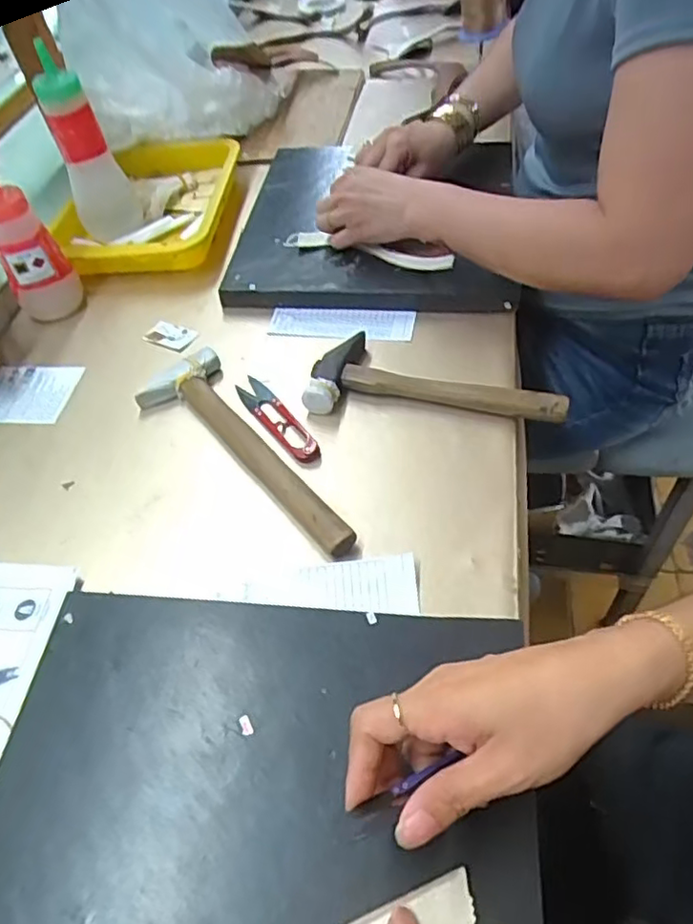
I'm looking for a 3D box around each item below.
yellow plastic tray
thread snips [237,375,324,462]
[{"bbox_3d":[-0.239,-0.303,0.752,0.190,0.053,0.231,0,51,6],"label":"yellow plastic tray"},{"bbox_3d":[-0.063,-0.041,0.551,0.027,0.013,0.120,-31,54,-18],"label":"thread snips"}]

